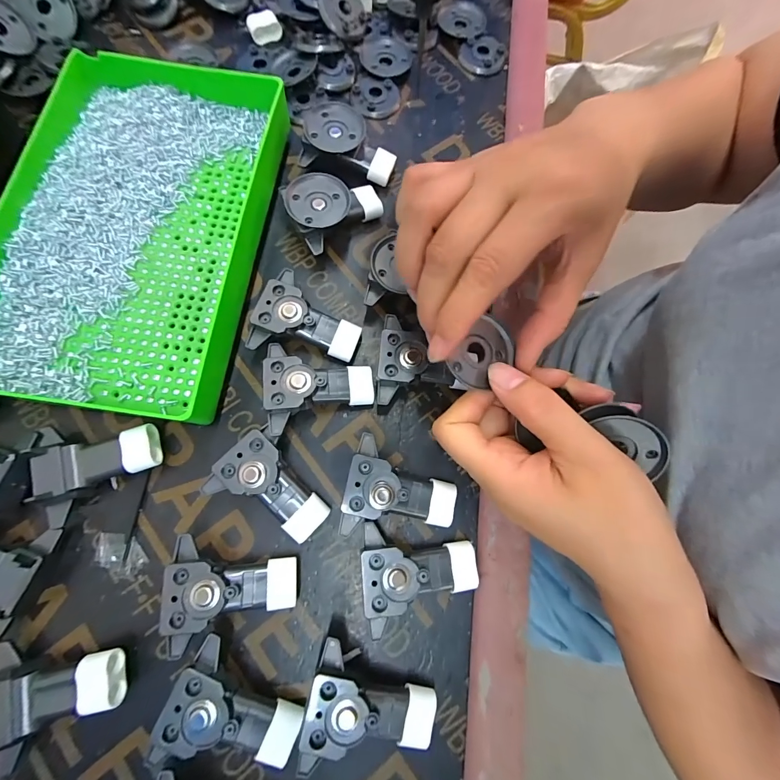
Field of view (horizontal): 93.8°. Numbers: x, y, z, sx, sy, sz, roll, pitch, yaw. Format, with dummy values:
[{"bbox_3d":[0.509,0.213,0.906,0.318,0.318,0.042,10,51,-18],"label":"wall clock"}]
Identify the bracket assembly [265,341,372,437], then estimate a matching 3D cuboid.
[{"bbox_3d":[-0.043,-0.004,0.227,0.063,0.029,0.053,-5,76,-4],"label":"bracket assembly"}]

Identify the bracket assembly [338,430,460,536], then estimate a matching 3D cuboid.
[{"bbox_3d":[0.007,0.060,0.215,0.063,0.027,0.053,12,76,0],"label":"bracket assembly"}]

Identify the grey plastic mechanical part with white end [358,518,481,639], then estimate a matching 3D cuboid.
[{"bbox_3d":[0.017,0.101,0.203,0.063,0.027,0.048,-1,76,-3],"label":"grey plastic mechanical part with white end"}]

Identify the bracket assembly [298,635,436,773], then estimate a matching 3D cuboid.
[{"bbox_3d":[-0.008,0.161,0.187,0.064,0.028,0.047,12,76,0],"label":"bracket assembly"}]

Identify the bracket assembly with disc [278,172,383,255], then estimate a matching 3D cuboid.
[{"bbox_3d":[-0.041,-0.130,0.258,0.064,0.027,0.049,-42,81,-11],"label":"bracket assembly with disc"}]

